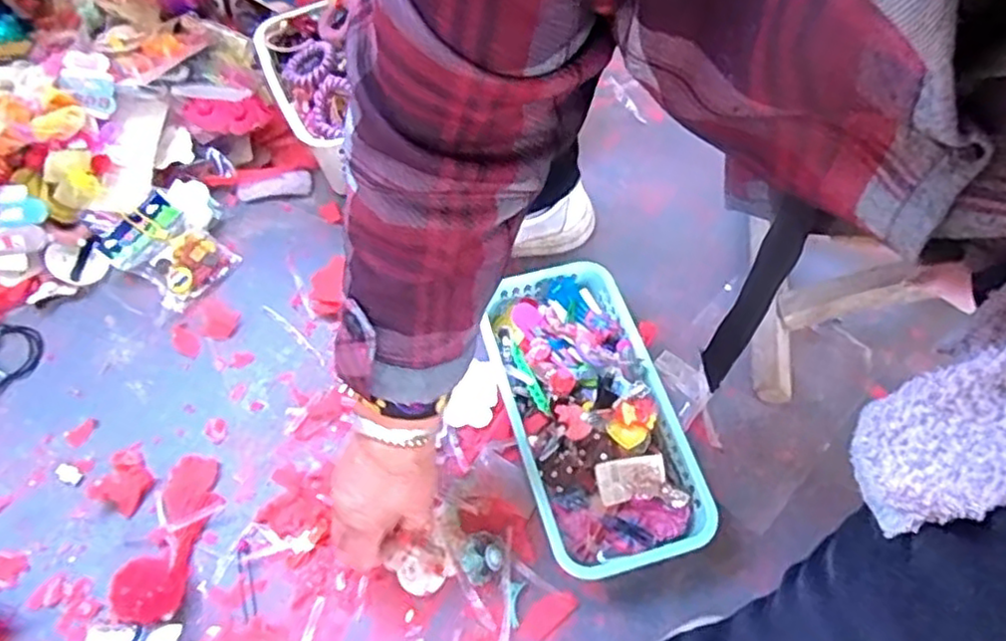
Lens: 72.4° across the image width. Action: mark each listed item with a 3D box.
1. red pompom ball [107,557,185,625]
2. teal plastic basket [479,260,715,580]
[{"bbox_3d":[-0.262,0.196,0.504,0.048,0.041,0.042,30,63,14],"label":"red pompom ball"},{"bbox_3d":[0.073,0.079,0.579,0.130,0.053,0.249,-12,61,-9],"label":"teal plastic basket"}]

